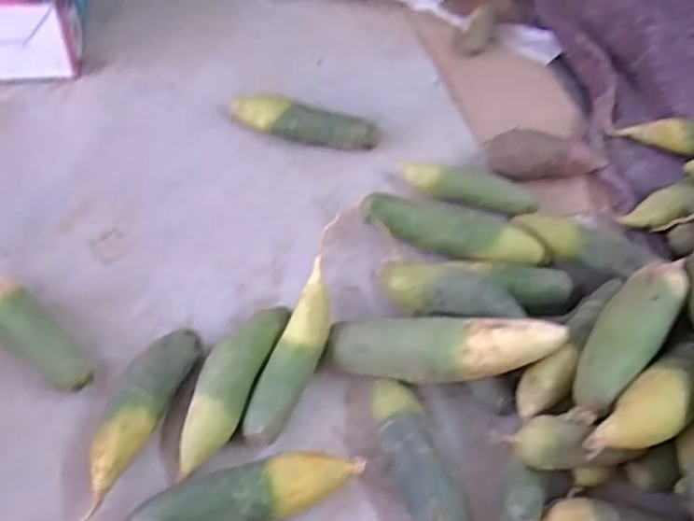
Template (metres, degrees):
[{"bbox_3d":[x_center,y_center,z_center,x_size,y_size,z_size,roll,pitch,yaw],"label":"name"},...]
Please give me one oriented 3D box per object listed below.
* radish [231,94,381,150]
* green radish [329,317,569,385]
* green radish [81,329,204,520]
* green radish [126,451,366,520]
[{"bbox_3d":[-0.065,-0.201,1.087,0.217,0.054,0.049,12,51,5],"label":"radish"},{"bbox_3d":[0.098,0.091,0.778,0.243,0.050,0.058,-4,48,16],"label":"green radish"},{"bbox_3d":[-0.222,0.168,0.759,0.054,0.061,0.237,18,51,10],"label":"green radish"},{"bbox_3d":[-0.098,0.229,0.713,0.224,0.062,0.059,-13,52,-14],"label":"green radish"}]

